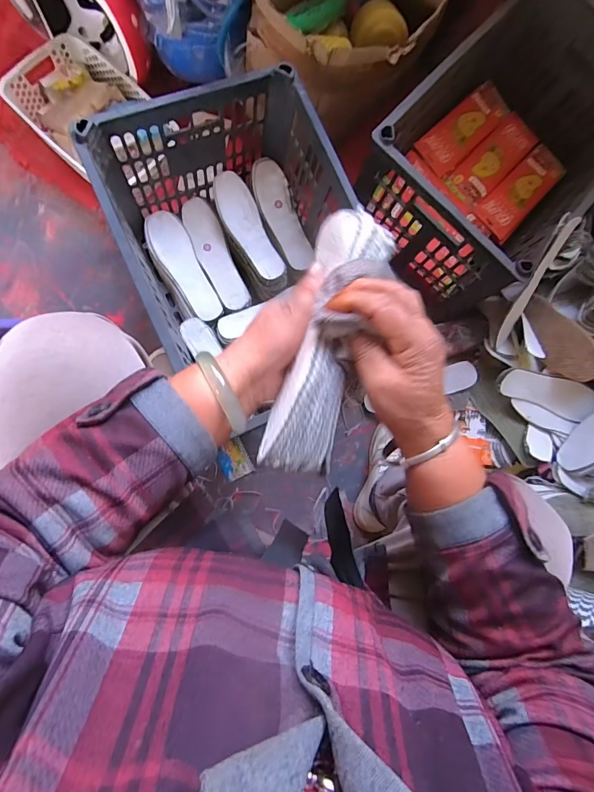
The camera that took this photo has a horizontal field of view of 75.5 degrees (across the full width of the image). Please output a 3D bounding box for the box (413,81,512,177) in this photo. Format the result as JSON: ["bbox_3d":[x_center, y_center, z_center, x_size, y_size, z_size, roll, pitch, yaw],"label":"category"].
[{"bbox_3d":[0.368,-0.587,0.838,0.091,0.023,0.257,44,80,-2],"label":"box"}]

